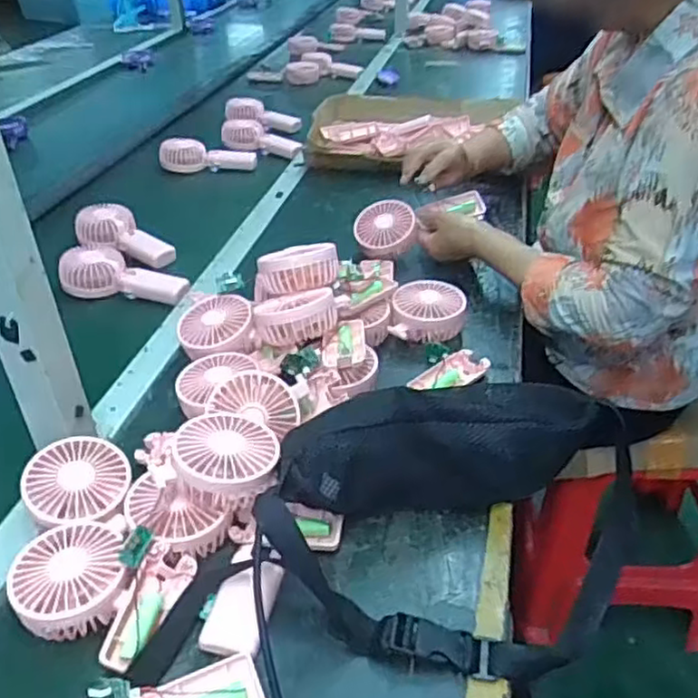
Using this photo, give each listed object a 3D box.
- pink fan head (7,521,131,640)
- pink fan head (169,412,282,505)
[{"bbox_3d":[-0.214,0.178,0.527,0.081,0.034,0.084,-15,37,-18],"label":"pink fan head"},{"bbox_3d":[-0.104,0.093,0.566,0.084,0.038,0.085,3,38,-14],"label":"pink fan head"}]

